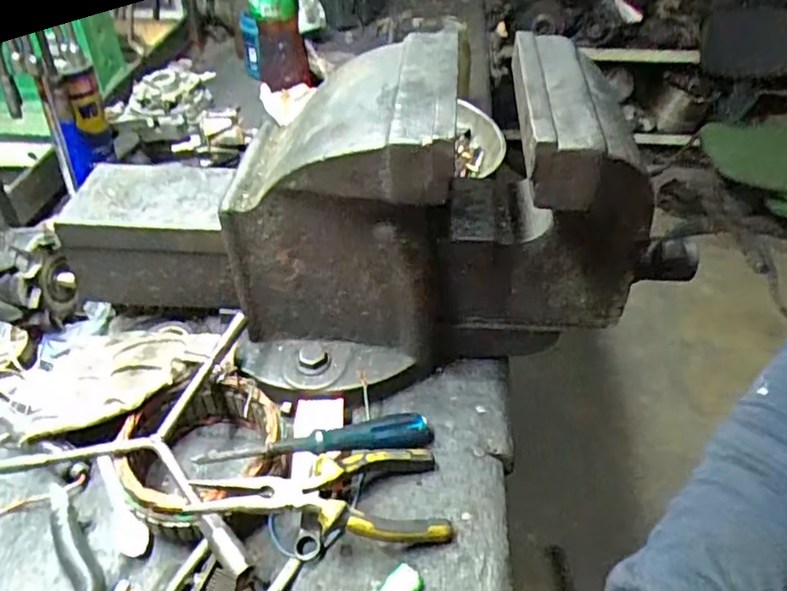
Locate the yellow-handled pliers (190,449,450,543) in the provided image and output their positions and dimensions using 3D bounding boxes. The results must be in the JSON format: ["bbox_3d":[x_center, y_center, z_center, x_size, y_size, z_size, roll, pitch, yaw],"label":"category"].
[{"bbox_3d":[-0.049,0.153,0.473,0.186,0.023,0.071,6,38,-23],"label":"yellow-handled pliers"}]

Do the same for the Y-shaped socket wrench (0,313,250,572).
[{"bbox_3d":[-0.214,0.121,0.488,0.199,0.055,0.218,-6,42,-7],"label":"Y-shaped socket wrench"}]

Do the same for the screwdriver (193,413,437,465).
[{"bbox_3d":[-0.053,0.117,0.502,0.202,0.020,0.024,-1,39,-28],"label":"screwdriver"}]

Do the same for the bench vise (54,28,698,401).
[{"bbox_3d":[-0.008,-0.064,0.563,0.566,0.248,0.187,-5,42,-6],"label":"bench vise"}]

